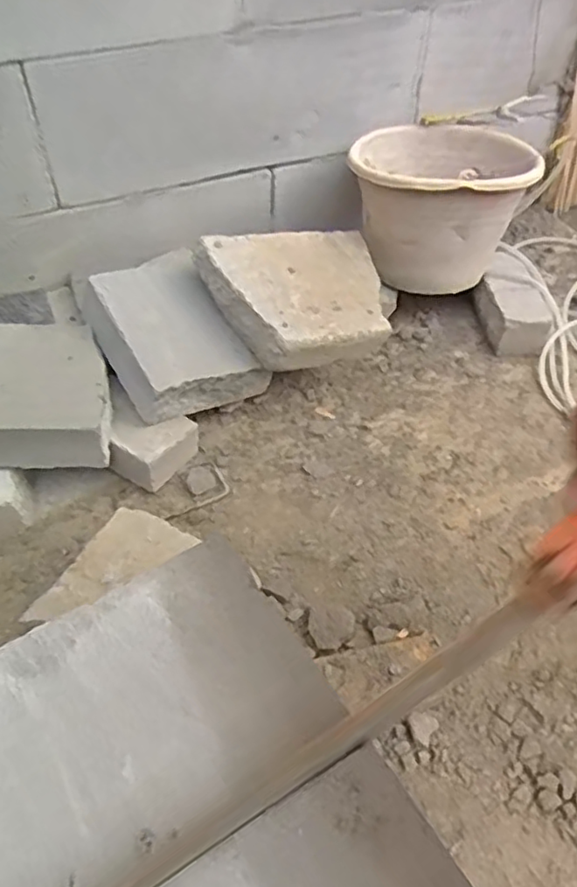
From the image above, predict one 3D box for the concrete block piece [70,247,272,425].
[{"bbox_3d":[-0.151,-0.156,0.925,0.215,0.094,0.217,-25,75,-32],"label":"concrete block piece"}]

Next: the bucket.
[{"bbox_3d":[0.244,-0.415,1.072,0.277,0.197,0.344,7,49,6],"label":"bucket"}]

